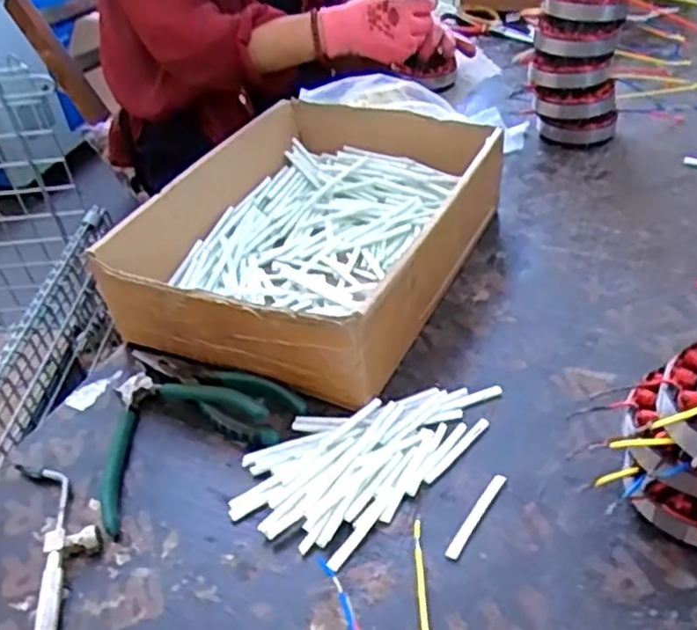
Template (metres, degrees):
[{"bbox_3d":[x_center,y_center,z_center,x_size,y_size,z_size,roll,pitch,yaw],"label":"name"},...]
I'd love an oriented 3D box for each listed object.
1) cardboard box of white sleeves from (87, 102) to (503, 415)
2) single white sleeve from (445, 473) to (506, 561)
[{"bbox_3d":[-0.020,-0.083,0.638,0.246,0.089,0.347,13,43,23],"label":"cardboard box of white sleeves"},{"bbox_3d":[0.079,0.124,0.435,0.008,0.004,0.067,21,47,31],"label":"single white sleeve"}]

